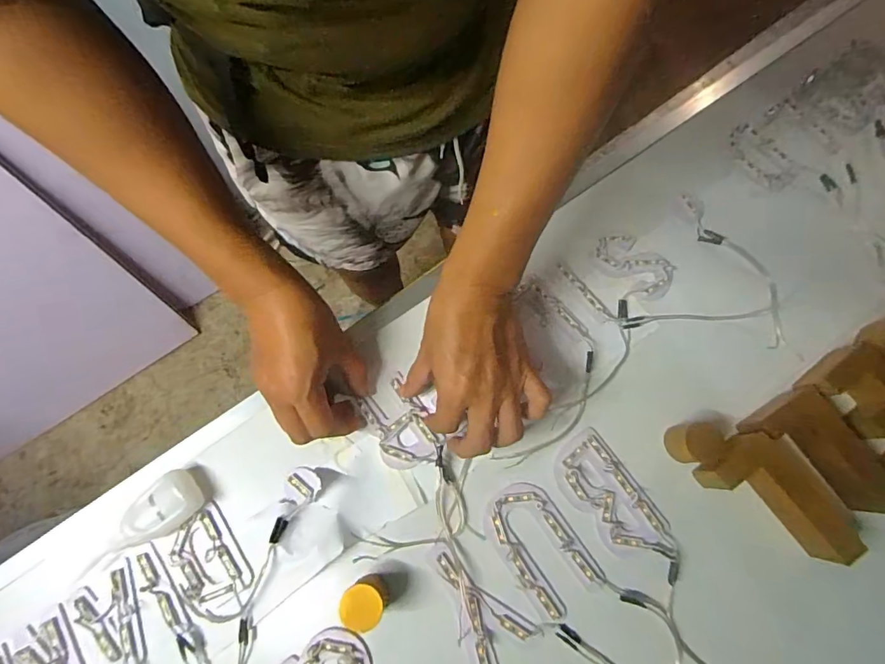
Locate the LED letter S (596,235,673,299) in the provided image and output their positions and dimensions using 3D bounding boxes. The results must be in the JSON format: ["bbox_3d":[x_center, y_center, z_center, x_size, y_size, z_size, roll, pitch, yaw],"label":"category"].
[{"bbox_3d":[0.191,-0.068,0.474,0.078,0.005,0.044,38,79,10],"label":"LED letter S"}]

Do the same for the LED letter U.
[{"bbox_3d":[0.082,0.182,0.406,0.062,0.004,0.107,-32,77,-7],"label":"LED letter U"}]

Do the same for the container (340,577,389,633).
[{"bbox_3d":[-0.061,0.216,0.383,0.032,0.044,0.033,0,75,1],"label":"container"}]

